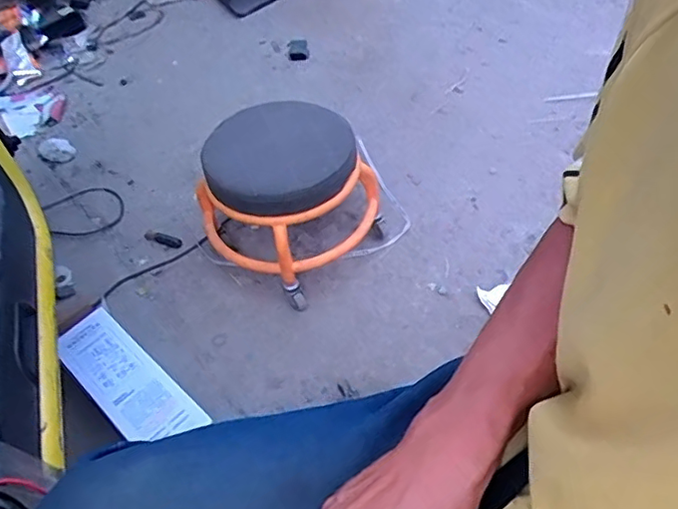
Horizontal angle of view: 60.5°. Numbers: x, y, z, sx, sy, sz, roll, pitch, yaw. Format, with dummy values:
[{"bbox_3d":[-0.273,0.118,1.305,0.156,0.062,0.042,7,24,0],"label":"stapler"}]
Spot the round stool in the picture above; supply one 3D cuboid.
[{"bbox_3d":[-0.096,-0.106,1.073,0.275,0.225,0.278,32,57,31],"label":"round stool"}]

